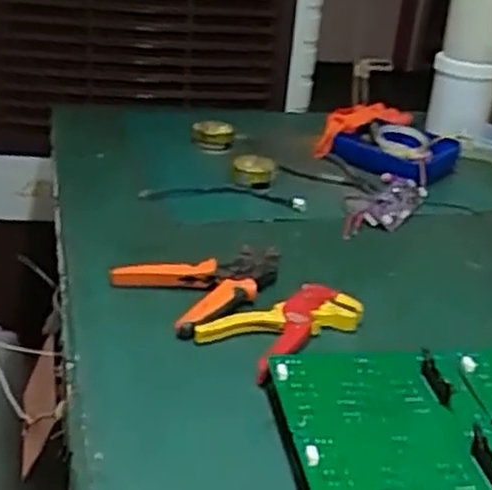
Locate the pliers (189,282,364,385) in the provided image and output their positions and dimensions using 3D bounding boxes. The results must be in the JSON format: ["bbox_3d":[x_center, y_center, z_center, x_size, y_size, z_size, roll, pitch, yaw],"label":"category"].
[{"bbox_3d":[0.043,0.082,0.758,0.165,0.033,0.095,-17,35,-37],"label":"pliers"}]

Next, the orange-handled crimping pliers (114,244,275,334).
[{"bbox_3d":[-0.038,0.037,0.820,0.166,0.031,0.127,-18,35,-38],"label":"orange-handled crimping pliers"}]

